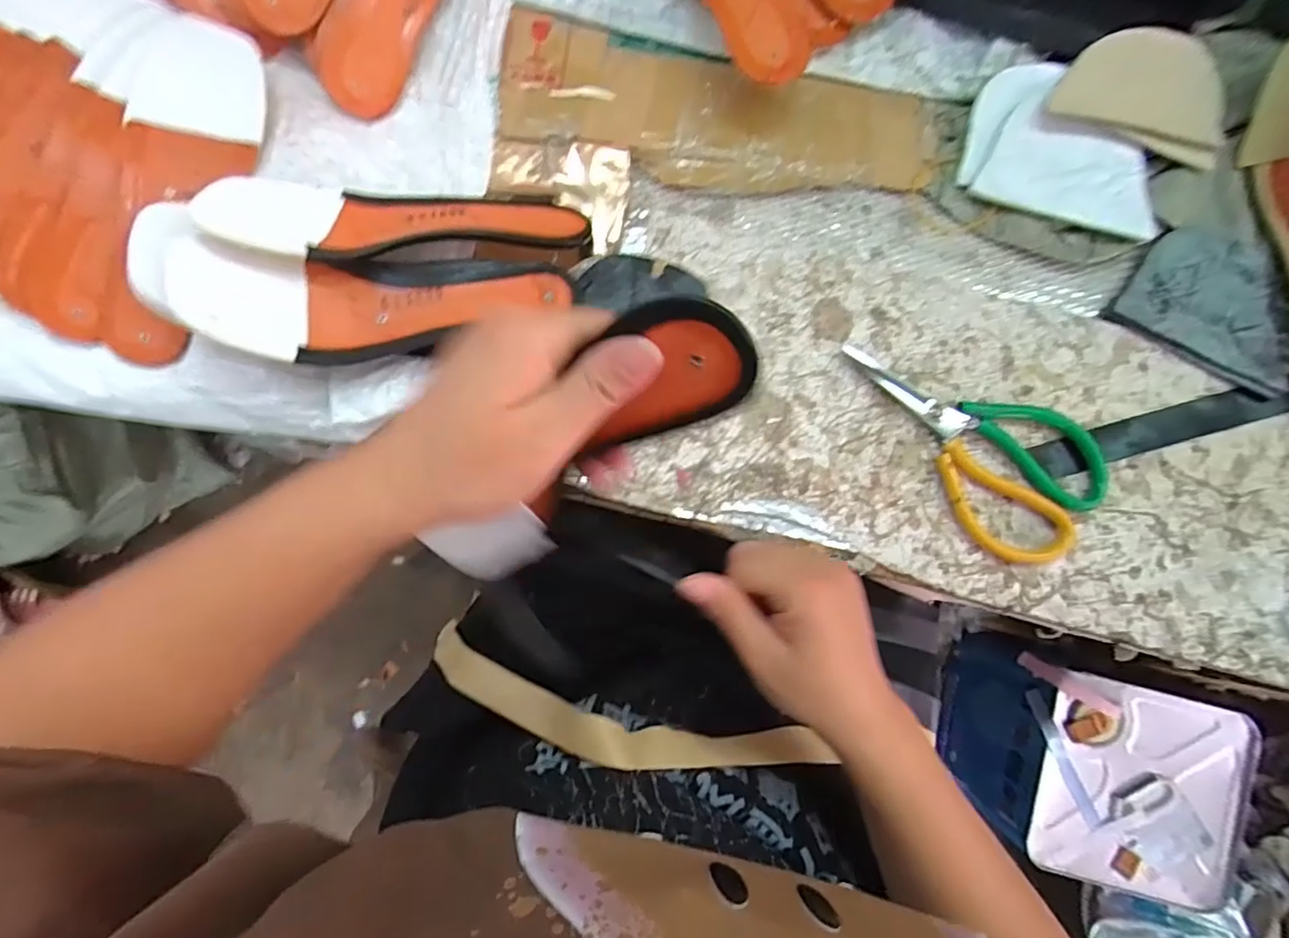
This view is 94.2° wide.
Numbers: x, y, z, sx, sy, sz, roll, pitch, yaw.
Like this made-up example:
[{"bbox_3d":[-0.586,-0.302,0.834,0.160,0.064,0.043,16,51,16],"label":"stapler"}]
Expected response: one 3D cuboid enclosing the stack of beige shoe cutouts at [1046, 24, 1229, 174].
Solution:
[{"bbox_3d":[0.367,-0.273,0.431,0.121,0.022,0.074,25,82,4],"label":"stack of beige shoe cutouts"}]

